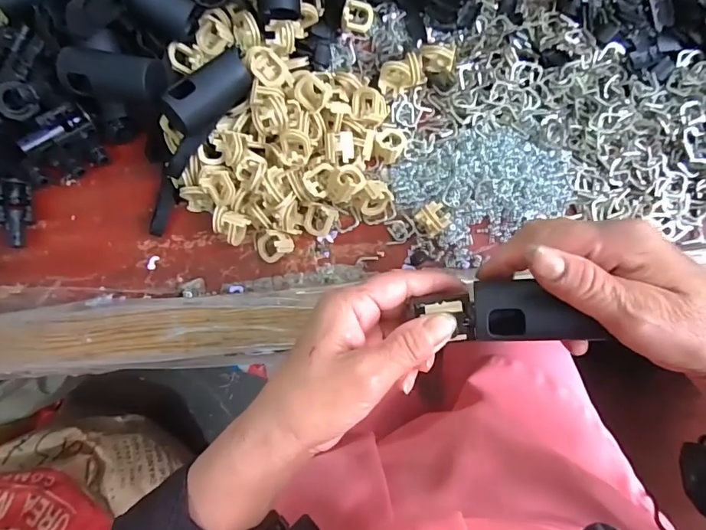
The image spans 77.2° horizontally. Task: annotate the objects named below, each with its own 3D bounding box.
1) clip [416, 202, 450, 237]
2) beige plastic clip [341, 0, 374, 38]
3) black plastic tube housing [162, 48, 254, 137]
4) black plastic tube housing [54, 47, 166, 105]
[{"bbox_3d":[0.059,-0.035,0.321,0.022,0.018,0.021,-42,80,-1],"label":"clip"},{"bbox_3d":[0.004,-0.199,0.355,0.024,0.014,0.022,7,104,-12],"label":"beige plastic clip"},{"bbox_3d":[-0.101,-0.120,0.306,0.024,0.024,0.066,38,70,8],"label":"black plastic tube housing"},{"bbox_3d":[-0.158,-0.124,0.295,0.065,0.028,0.028,0,82,6],"label":"black plastic tube housing"}]

